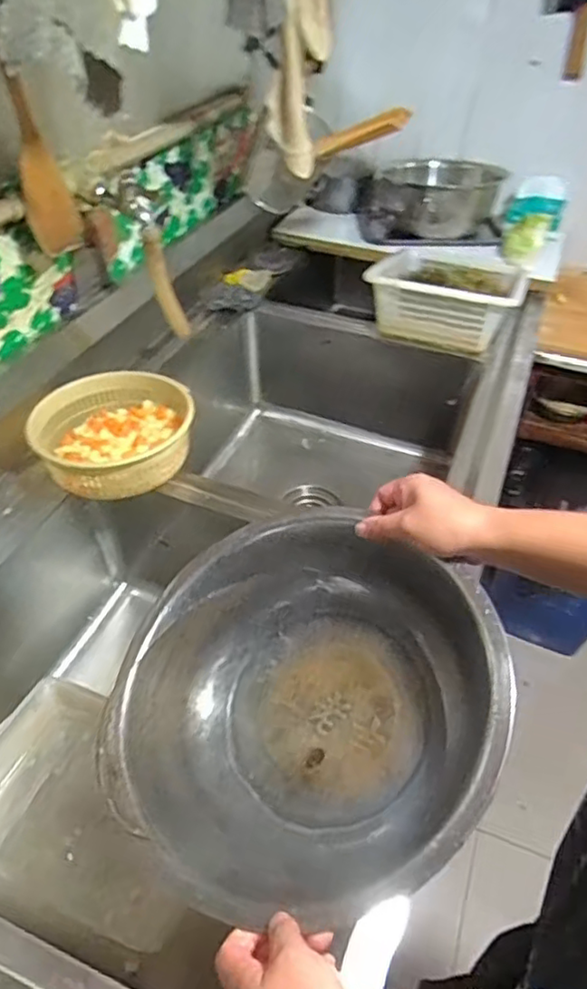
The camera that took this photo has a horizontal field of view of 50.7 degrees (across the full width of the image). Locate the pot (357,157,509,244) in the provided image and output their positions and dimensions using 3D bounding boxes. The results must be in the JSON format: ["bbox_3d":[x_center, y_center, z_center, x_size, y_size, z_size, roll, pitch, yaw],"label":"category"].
[{"bbox_3d":[0.296,-0.641,1.337,0.291,0.119,0.265,1,44,-1],"label":"pot"}]

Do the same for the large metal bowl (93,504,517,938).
[{"bbox_3d":[0.008,0.171,0.517,0.309,0.120,0.309,-7,51,8],"label":"large metal bowl"}]

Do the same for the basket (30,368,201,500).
[{"bbox_3d":[-0.227,-0.083,0.814,0.191,0.066,0.176,1,44,-1],"label":"basket"}]

